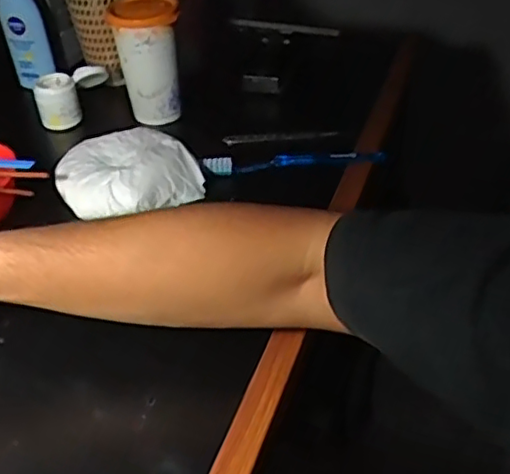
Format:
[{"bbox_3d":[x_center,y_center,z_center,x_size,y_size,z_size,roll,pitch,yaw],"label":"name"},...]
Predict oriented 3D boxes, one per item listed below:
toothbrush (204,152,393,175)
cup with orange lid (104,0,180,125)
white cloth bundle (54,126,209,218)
[{"bbox_3d":[0.041,-0.074,0.633,0.184,0.024,0.016,-4,40,-2],"label":"toothbrush"},{"bbox_3d":[-0.119,-0.198,0.697,0.071,0.125,0.083,-9,41,-8],"label":"cup with orange lid"},{"bbox_3d":[-0.125,-0.064,0.598,0.114,0.031,0.115,-27,48,-27],"label":"white cloth bundle"}]

